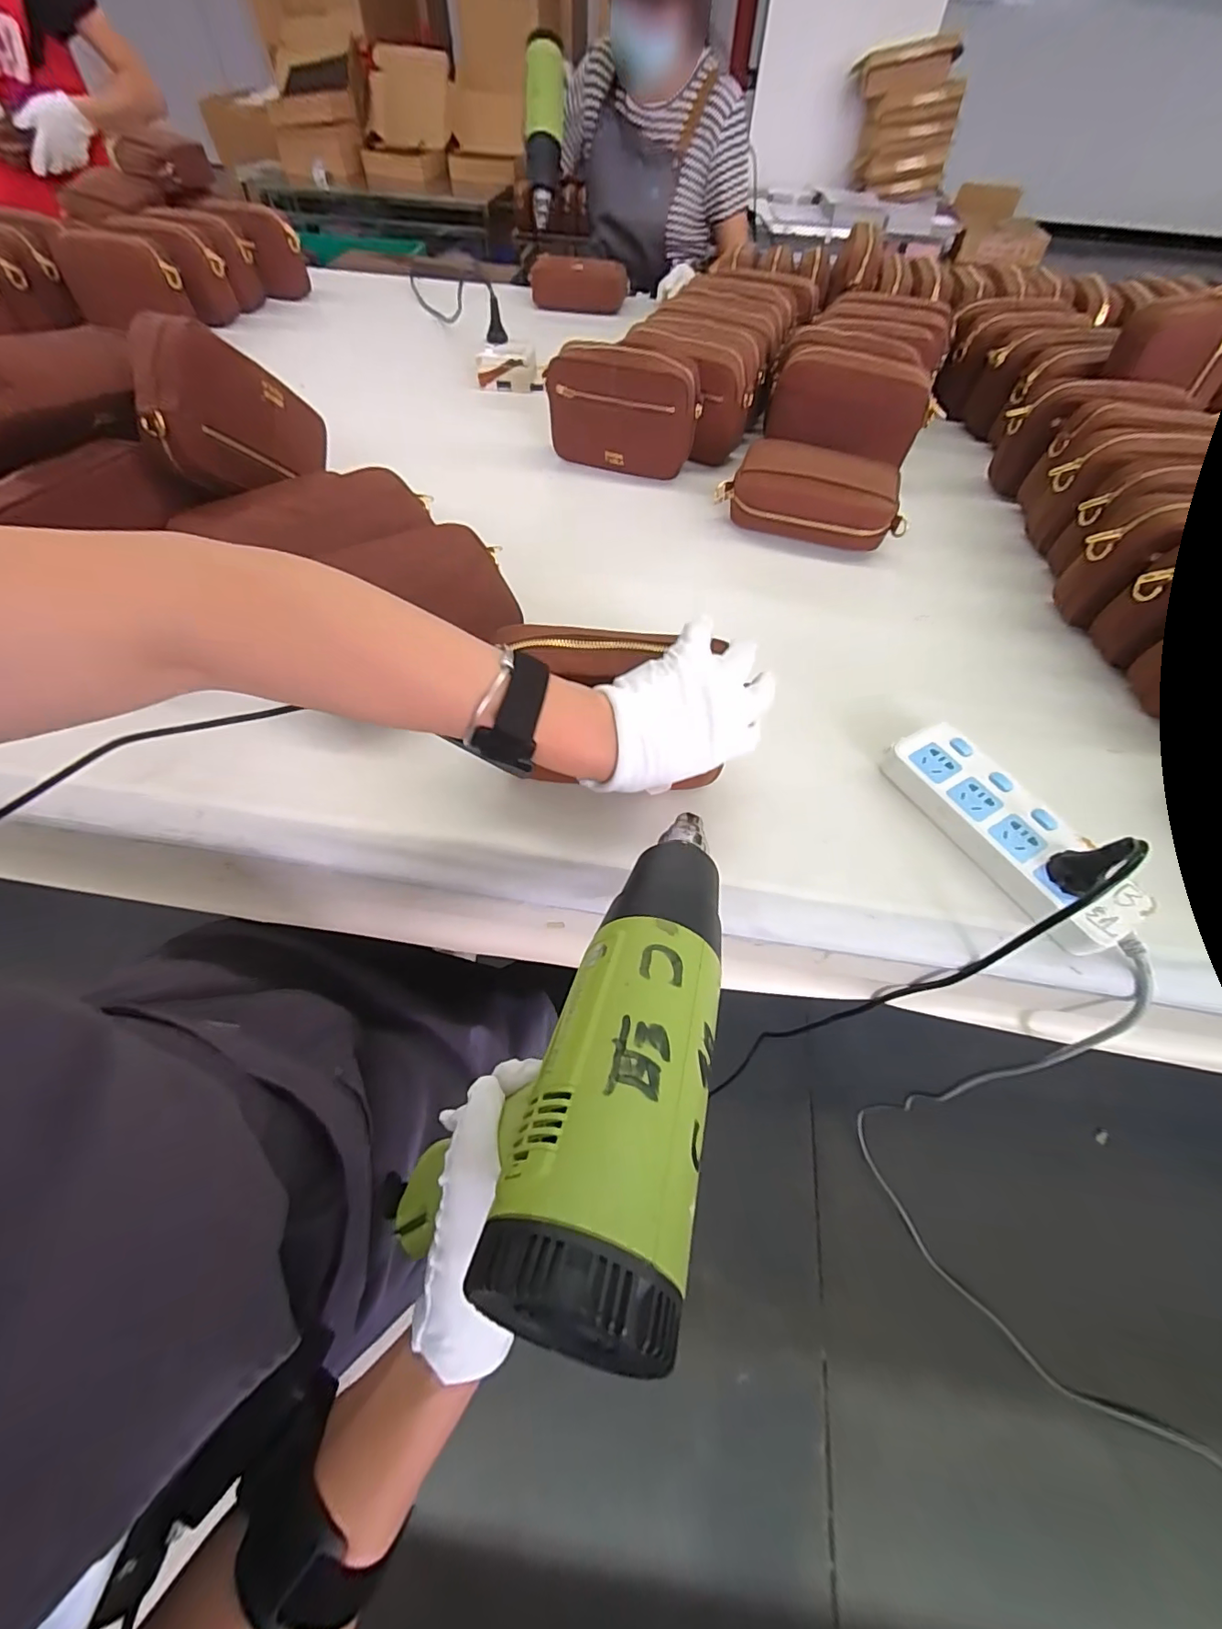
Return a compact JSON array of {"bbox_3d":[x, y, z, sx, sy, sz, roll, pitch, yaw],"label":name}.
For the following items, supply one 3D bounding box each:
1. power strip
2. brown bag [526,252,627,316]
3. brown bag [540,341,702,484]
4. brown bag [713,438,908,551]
[{"bbox_3d":[0.317,0.011,0.430,0.079,0.035,0.210,-23,62,-15],"label":"power strip"},{"bbox_3d":[-0.070,-1.102,1.091,0.210,0.070,0.063,11,59,5],"label":"brown bag"},{"bbox_3d":[0.013,-0.530,0.698,0.200,0.134,0.055,12,59,5],"label":"brown bag"},{"bbox_3d":[0.246,-0.388,0.645,0.221,0.072,0.108,12,59,6],"label":"brown bag"}]

